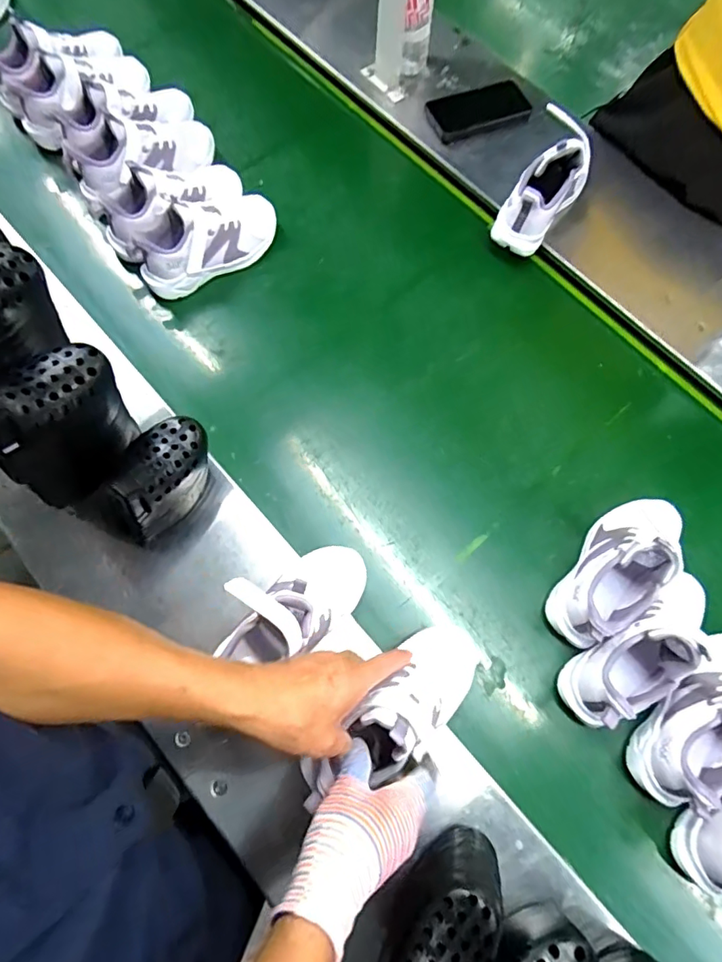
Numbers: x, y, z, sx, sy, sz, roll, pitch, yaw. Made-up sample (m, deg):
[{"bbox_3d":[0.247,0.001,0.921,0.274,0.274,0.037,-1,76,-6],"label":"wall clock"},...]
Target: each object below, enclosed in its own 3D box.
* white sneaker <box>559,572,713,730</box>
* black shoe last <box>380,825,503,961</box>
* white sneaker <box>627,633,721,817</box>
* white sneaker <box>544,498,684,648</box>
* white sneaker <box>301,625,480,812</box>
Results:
[{"bbox_3d":[0.311,0.183,0.545,0.194,0.117,0.070,-33,79,-11],"label":"white sneaker"},{"bbox_3d":[0.070,0.381,0.439,0.138,0.124,0.073,-34,79,-12],"label":"black shoe last"},{"bbox_3d":[0.378,0.247,0.536,0.209,0.102,0.104,-33,76,-10],"label":"white sneaker"},{"bbox_3d":[0.299,0.098,0.576,0.075,0.112,0.199,37,76,7],"label":"white sneaker"},{"bbox_3d":[0.044,0.219,0.495,0.222,0.094,0.078,-22,70,-48],"label":"white sneaker"}]

